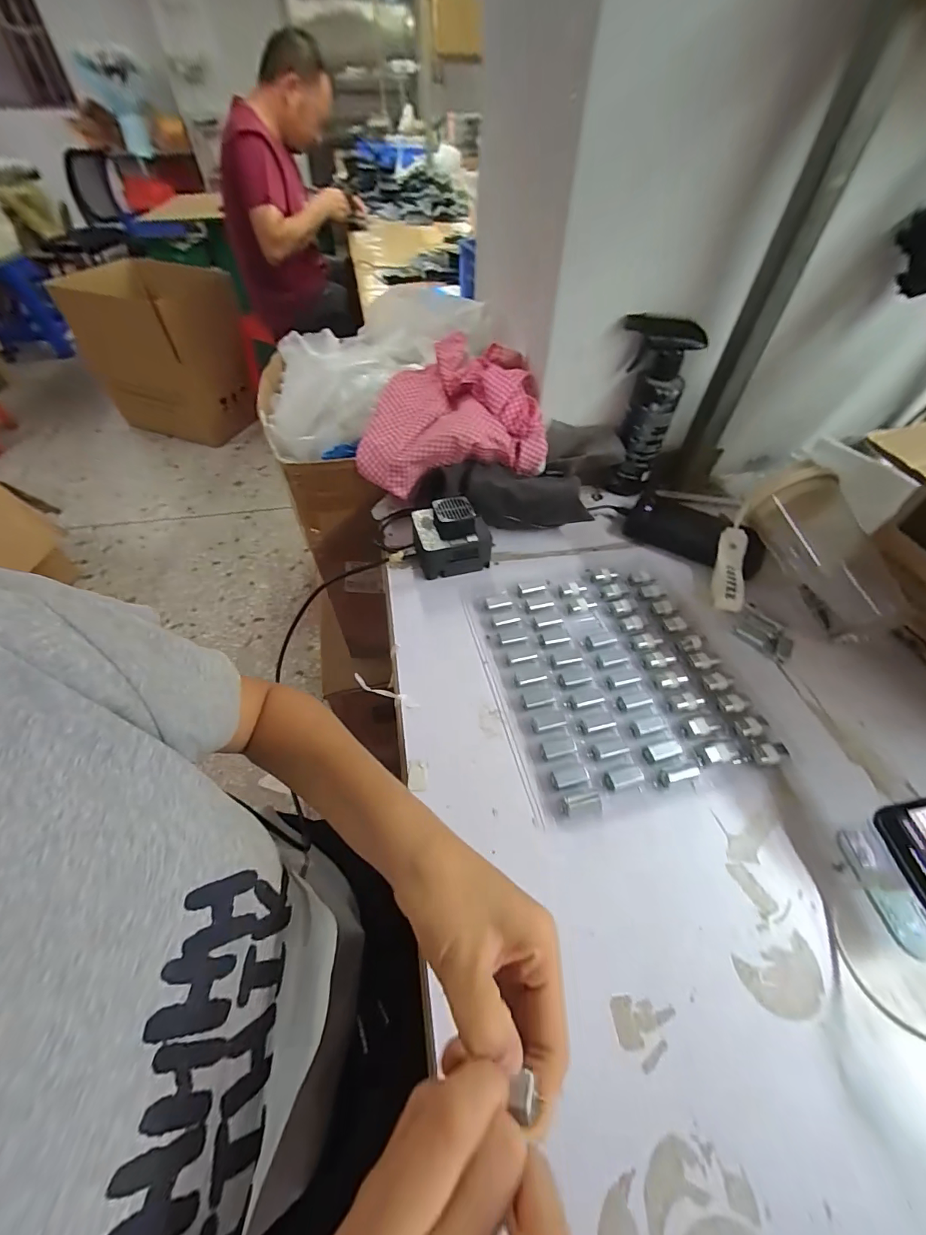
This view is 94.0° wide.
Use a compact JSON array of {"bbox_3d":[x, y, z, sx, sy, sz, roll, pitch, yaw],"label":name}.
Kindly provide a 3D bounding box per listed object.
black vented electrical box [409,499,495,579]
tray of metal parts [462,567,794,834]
[{"bbox_3d":[-0.014,-0.092,0.496,0.083,0.057,0.069,-10,52,-9],"label":"black vented electrical box"},{"bbox_3d":[0.137,0.049,0.411,0.218,0.010,0.238,-11,52,-10],"label":"tray of metal parts"}]

